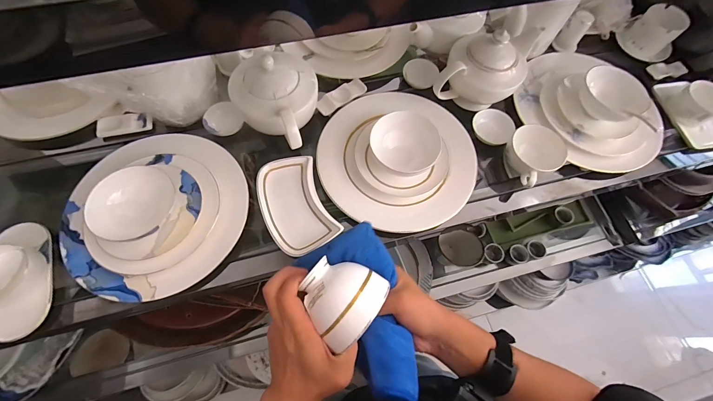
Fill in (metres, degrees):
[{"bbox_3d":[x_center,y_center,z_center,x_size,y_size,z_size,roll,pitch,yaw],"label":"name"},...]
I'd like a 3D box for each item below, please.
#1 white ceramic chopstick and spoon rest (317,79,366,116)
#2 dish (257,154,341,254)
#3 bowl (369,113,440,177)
[{"bbox_3d":[-0.028,-0.192,0.565,0.101,0.012,0.037,-36,74,-15],"label":"white ceramic chopstick and spoon rest"},{"bbox_3d":[-0.095,0.005,0.485,0.103,0.016,0.159,-22,71,-11],"label":"dish"},{"bbox_3d":[0.069,-0.086,0.483,0.098,0.046,0.094,-1,68,-3],"label":"bowl"}]

